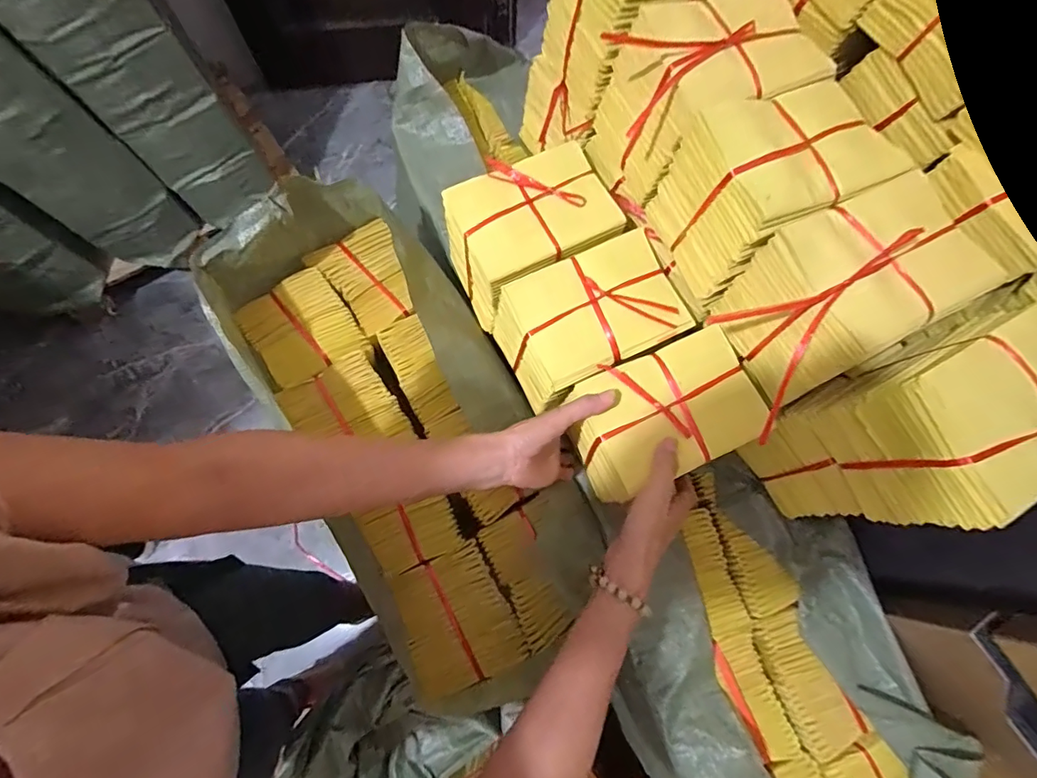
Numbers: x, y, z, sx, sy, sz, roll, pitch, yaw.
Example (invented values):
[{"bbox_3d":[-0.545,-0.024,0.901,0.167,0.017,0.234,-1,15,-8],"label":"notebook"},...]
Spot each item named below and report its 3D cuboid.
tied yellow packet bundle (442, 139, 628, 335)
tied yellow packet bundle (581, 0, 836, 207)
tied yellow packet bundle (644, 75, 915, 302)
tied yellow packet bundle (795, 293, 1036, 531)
[{"bbox_3d":[0.011,-0.173,0.585,0.175,0.121,0.128,-25,76,-9],"label":"tied yellow packet bundle"},{"bbox_3d":[0.183,-0.294,0.514,0.178,0.148,0.117,-23,76,-8],"label":"tied yellow packet bundle"},{"bbox_3d":[0.237,-0.194,0.475,0.168,0.113,0.118,-25,76,-9],"label":"tied yellow packet bundle"},{"bbox_3d":[0.383,0.024,0.437,0.171,0.128,0.126,-28,76,-9],"label":"tied yellow packet bundle"}]

